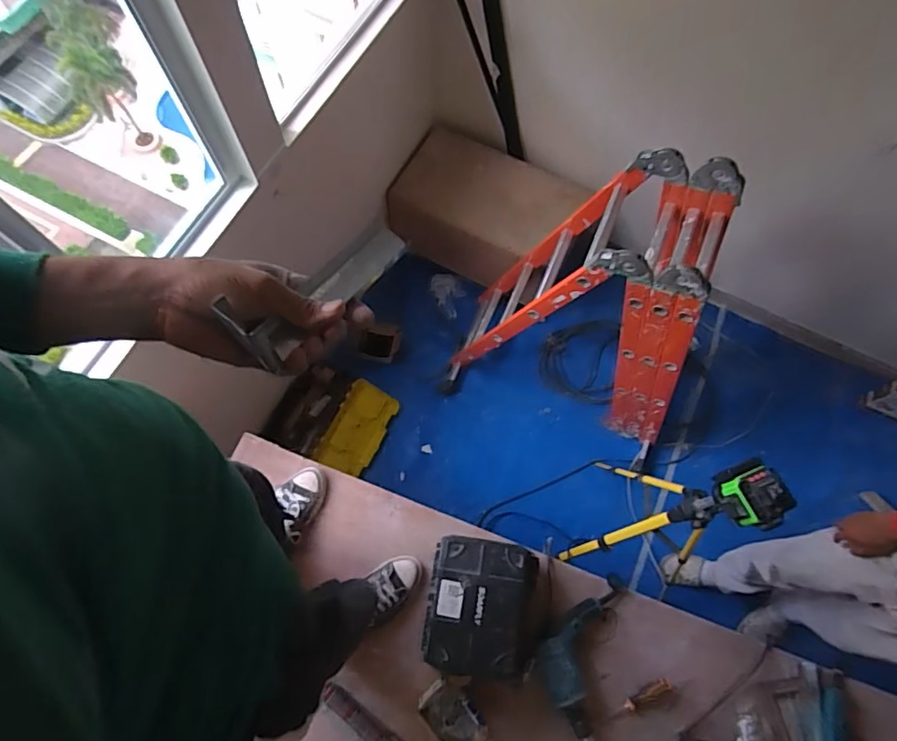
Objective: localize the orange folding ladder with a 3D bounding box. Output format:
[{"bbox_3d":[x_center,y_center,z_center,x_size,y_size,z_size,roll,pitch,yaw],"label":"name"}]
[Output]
[{"bbox_3d":[0.456,-0.171,1.723,0.808,1.108,0.383,22,70,7],"label":"orange folding ladder"}]

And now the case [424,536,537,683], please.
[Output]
[{"bbox_3d":[0.078,0.539,1.244,0.249,0.150,0.279,8,69,2],"label":"case"}]

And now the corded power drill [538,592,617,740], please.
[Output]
[{"bbox_3d":[0.273,0.636,1.202,0.157,0.056,0.317,13,70,3],"label":"corded power drill"}]

